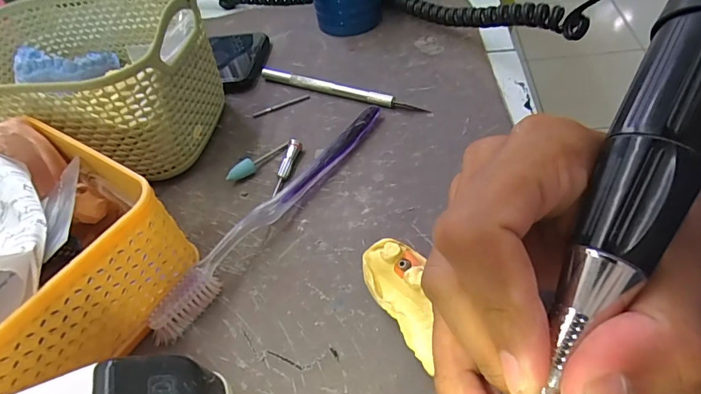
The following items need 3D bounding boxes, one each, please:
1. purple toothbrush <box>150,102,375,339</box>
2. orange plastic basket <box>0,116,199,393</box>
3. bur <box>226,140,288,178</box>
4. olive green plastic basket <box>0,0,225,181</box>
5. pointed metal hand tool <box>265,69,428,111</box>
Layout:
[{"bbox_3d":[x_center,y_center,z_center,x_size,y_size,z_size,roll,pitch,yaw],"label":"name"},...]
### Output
[{"bbox_3d":[-0.039,0.004,0.247,0.012,0.016,0.182,26,59,28],"label":"purple toothbrush"},{"bbox_3d":[-0.167,0.033,0.205,0.135,0.065,0.136,22,57,26],"label":"orange plastic basket"},{"bbox_3d":[-0.059,-0.024,0.281,0.007,0.010,0.048,32,62,31],"label":"bur"},{"bbox_3d":[-0.178,-0.076,0.291,0.173,0.077,0.114,0,50,10],"label":"olive green plastic basket"},{"bbox_3d":[-0.011,-0.080,0.317,0.134,0.008,0.007,17,55,23],"label":"pointed metal hand tool"}]

